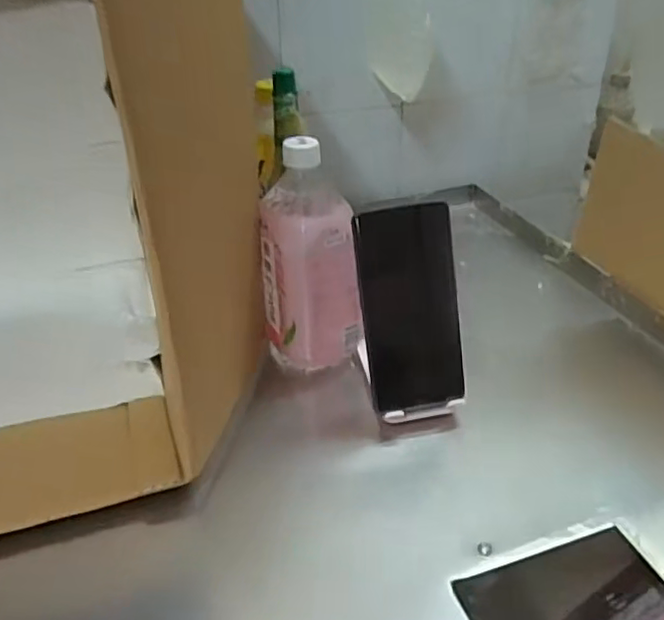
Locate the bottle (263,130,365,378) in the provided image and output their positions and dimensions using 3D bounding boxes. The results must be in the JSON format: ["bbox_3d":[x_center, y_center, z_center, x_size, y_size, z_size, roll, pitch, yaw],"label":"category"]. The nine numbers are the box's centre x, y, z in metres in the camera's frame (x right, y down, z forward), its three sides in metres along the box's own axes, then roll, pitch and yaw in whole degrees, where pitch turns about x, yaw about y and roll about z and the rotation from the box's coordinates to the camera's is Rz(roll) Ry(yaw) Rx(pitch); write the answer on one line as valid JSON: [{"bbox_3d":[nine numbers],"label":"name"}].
[{"bbox_3d":[-0.021,-0.043,0.538,0.079,0.203,0.072,-7,33,-9],"label":"bottle"}]

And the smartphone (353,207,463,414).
[{"bbox_3d":[0.062,0.000,0.479,0.075,0.158,0.007,-8,11,-4],"label":"smartphone"}]

